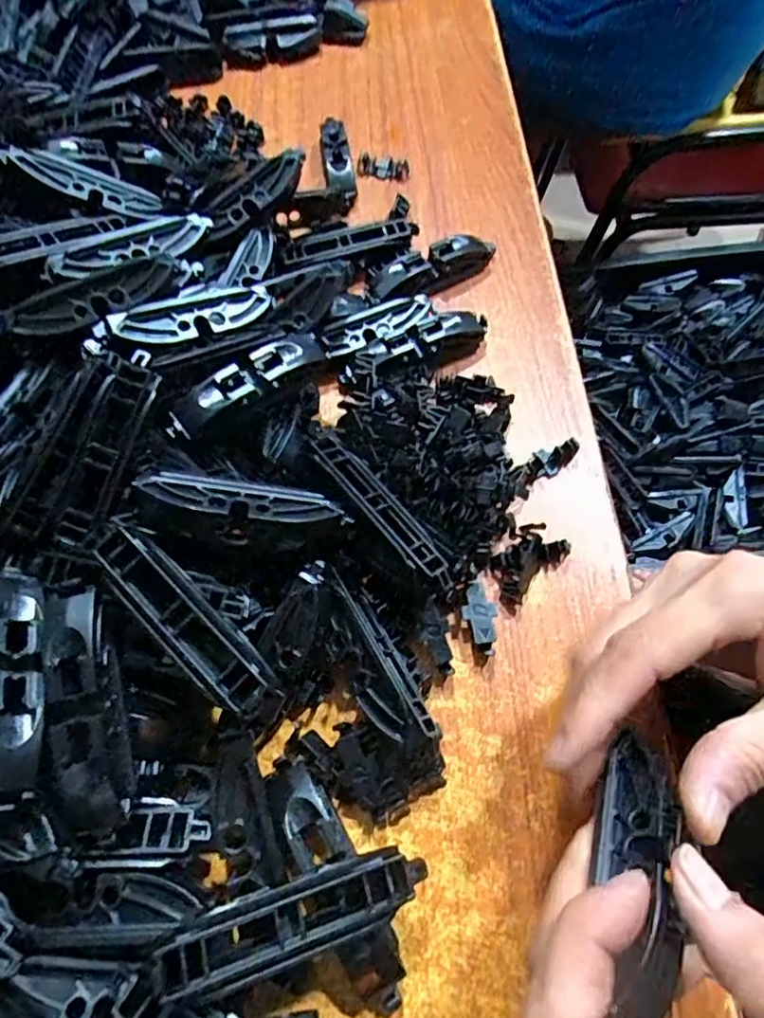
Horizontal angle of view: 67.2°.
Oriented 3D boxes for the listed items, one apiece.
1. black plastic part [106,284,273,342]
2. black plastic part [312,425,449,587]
[{"bbox_3d":[-0.084,-0.089,0.262,0.073,0.008,0.020,-24,66,-28],"label":"black plastic part"},{"bbox_3d":[-0.001,-0.001,0.229,0.020,0.004,0.080,-25,66,-45],"label":"black plastic part"}]

